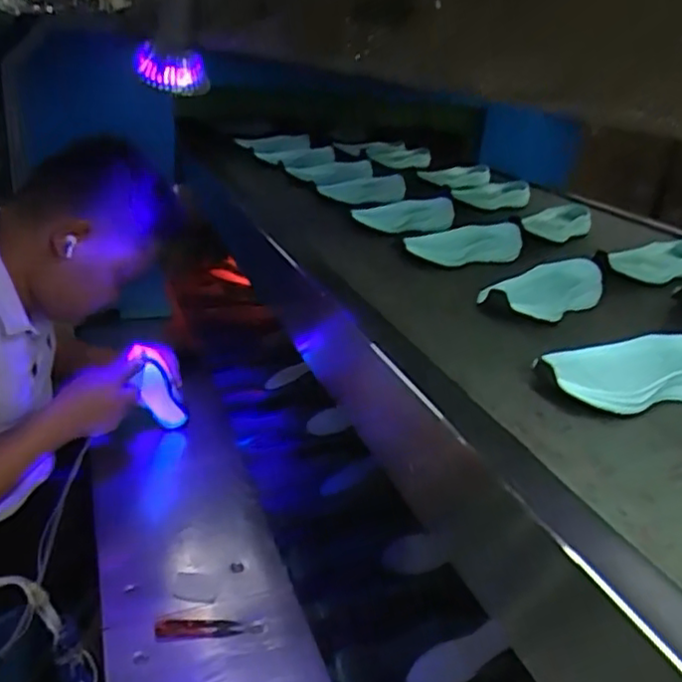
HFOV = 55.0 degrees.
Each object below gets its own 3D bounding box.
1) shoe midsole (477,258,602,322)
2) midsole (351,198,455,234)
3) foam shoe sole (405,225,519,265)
[{"bbox_3d":[0.224,-0.056,0.716,0.192,0.035,0.073,-12,30,-43],"label":"shoe midsole"},{"bbox_3d":[0.096,-0.192,0.996,0.151,0.036,0.072,-2,25,-12],"label":"midsole"},{"bbox_3d":[0.160,-0.128,0.863,0.178,0.036,0.054,-4,25,-30],"label":"foam shoe sole"}]

